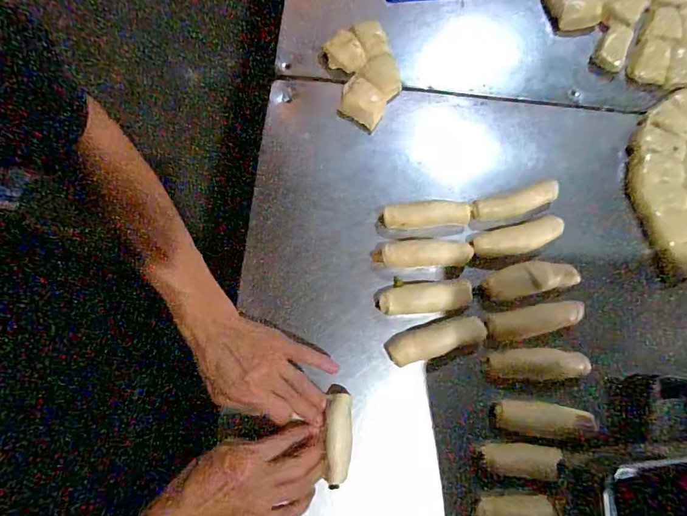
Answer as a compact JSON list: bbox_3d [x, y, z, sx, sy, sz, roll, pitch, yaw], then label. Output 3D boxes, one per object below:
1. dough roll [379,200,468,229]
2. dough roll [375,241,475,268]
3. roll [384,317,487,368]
[{"bbox_3d":[0.097,-0.050,0.503,0.104,0.032,0.028,1,76,0],"label":"dough roll"},{"bbox_3d":[0.092,-0.003,0.494,0.110,0.026,0.032,3,76,1],"label":"dough roll"},{"bbox_3d":[0.103,0.091,0.469,0.110,0.037,0.035,-16,76,-4],"label":"roll"}]

